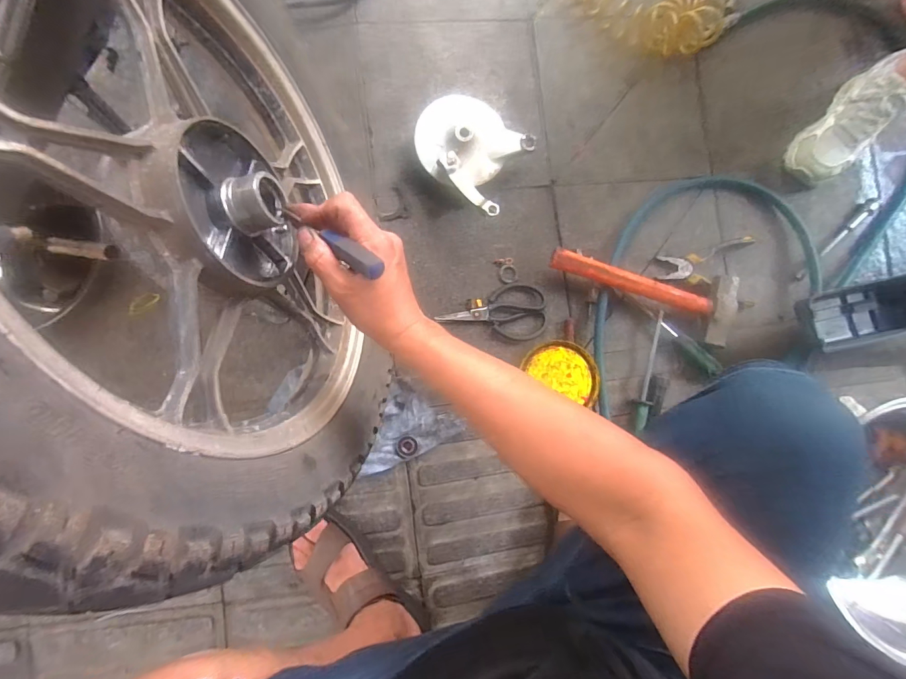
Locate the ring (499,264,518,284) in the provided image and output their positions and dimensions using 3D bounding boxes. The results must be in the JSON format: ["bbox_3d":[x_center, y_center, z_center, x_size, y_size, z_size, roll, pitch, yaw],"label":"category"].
[{"bbox_3d":[0.093,-0.109,0.680,0.031,0.004,0.033,0,87,1],"label":"ring"}]

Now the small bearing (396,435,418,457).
[{"bbox_3d":[-0.070,0.165,0.630,0.031,0.004,0.031,0,87,1],"label":"small bearing"}]

